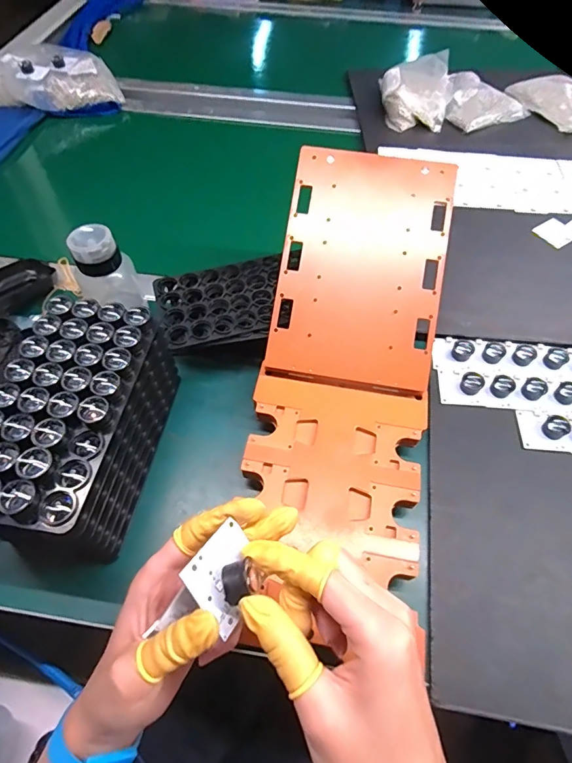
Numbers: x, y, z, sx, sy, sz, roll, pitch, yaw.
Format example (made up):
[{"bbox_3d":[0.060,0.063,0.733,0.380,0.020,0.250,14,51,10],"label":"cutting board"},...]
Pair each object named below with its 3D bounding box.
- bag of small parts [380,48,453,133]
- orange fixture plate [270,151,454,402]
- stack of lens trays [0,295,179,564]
[{"bbox_3d":[0.230,-0.516,0.759,0.121,0.052,0.170,8,59,5],"label":"bag of small parts"},{"bbox_3d":[0.075,-0.115,0.427,0.156,0.006,0.232,10,86,5],"label":"orange fixture plate"},{"bbox_3d":[-0.175,0.042,0.373,0.100,0.126,0.197,9,59,6],"label":"stack of lens trays"}]

